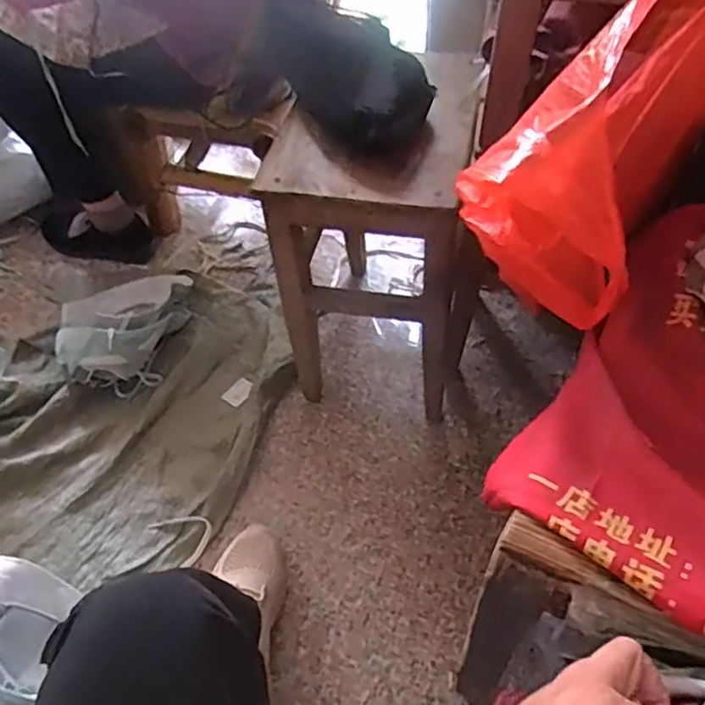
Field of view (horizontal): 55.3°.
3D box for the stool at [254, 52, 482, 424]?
[{"bbox_3d":[0.038,-0.136,0.917,0.236,0.380,0.280,9,53,10],"label":"stool"}]

